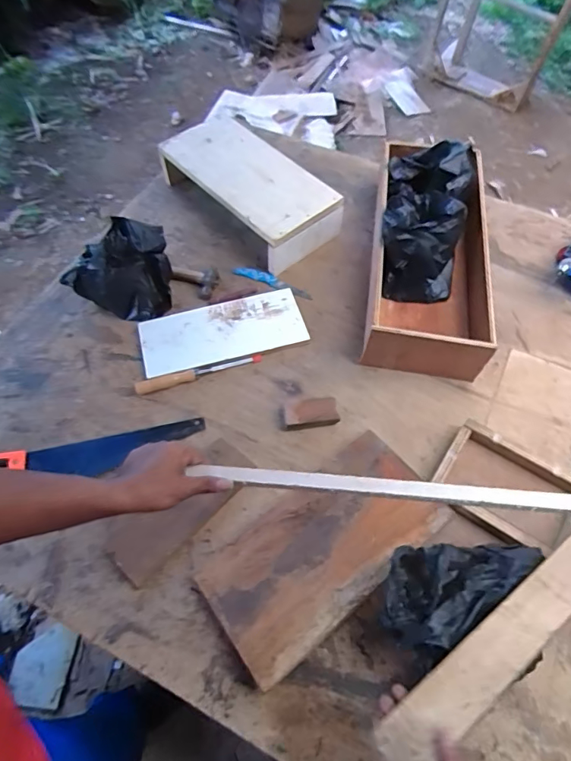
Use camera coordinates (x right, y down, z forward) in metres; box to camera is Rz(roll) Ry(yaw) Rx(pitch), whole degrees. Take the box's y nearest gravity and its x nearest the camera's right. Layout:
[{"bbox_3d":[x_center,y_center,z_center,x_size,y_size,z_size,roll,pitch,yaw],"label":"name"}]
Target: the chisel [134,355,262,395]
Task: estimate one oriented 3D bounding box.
[{"bbox_3d":[-0.164,-0.012,0.893,0.241,0.025,0.024,-14,59,-9],"label":"chisel"}]

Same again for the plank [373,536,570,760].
[{"bbox_3d":[0.497,0.188,0.668,0.940,0.011,0.062,-27,44,-24],"label":"plank"}]

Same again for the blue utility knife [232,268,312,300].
[{"bbox_3d":[-0.029,-0.213,1.014,0.180,0.018,0.030,25,61,15],"label":"blue utility knife"}]

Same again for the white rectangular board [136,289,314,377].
[{"bbox_3d":[-0.126,-0.097,0.937,0.317,0.021,0.142,-17,60,-10],"label":"white rectangular board"}]

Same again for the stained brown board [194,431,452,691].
[{"bbox_3d":[0.055,0.246,0.703,0.361,0.016,0.189,-35,56,-17],"label":"stained brown board"}]

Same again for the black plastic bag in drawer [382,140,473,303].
[{"bbox_3d":[0.287,-0.345,0.954,0.172,0.143,0.345,10,72,6],"label":"black plastic bag in drawer"}]

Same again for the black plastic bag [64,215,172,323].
[{"bbox_3d":[-0.320,-0.206,0.914,0.191,0.167,0.098,-16,62,-13],"label":"black plastic bag"}]

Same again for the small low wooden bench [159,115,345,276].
[{"bbox_3d":[-0.092,-0.447,1.078,0.207,0.118,0.433,-35,68,-22],"label":"small low wooden bench"}]

